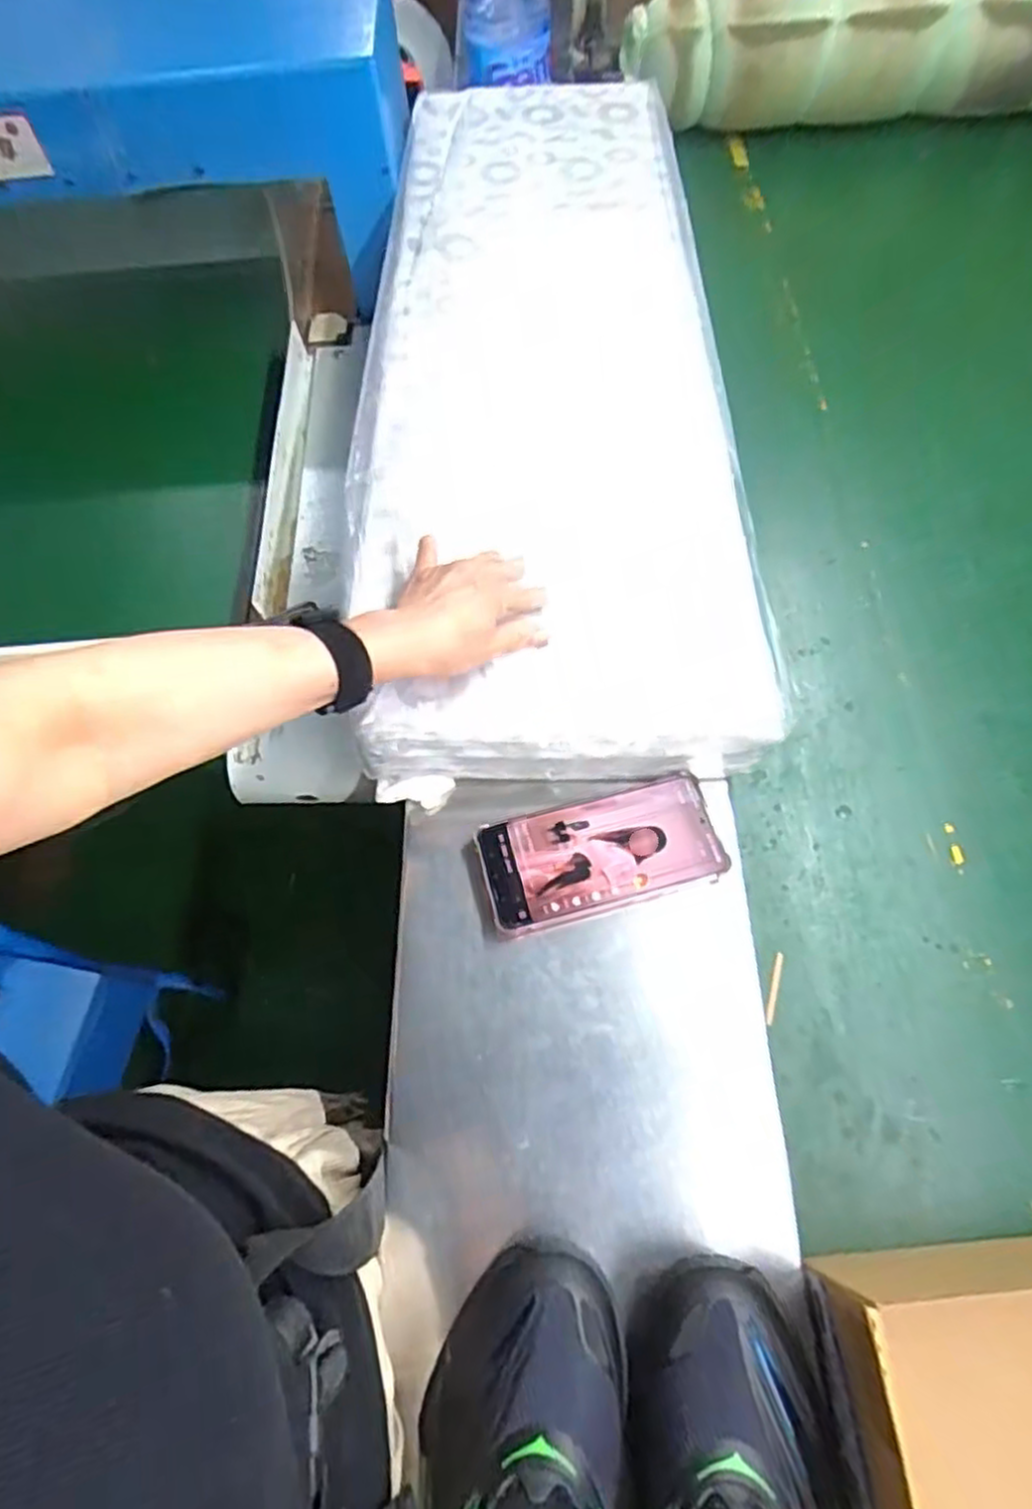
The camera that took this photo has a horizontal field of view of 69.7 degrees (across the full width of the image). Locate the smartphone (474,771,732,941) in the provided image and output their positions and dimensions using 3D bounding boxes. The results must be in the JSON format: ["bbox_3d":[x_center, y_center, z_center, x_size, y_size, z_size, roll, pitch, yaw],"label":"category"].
[{"bbox_3d":[0.058,0.068,0.511,0.162,0.017,0.077,-14,64,-4],"label":"smartphone"}]

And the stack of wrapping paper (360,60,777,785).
[{"bbox_3d":[0.023,-0.388,0.712,0.311,0.069,0.878,-2,62,1],"label":"stack of wrapping paper"}]

